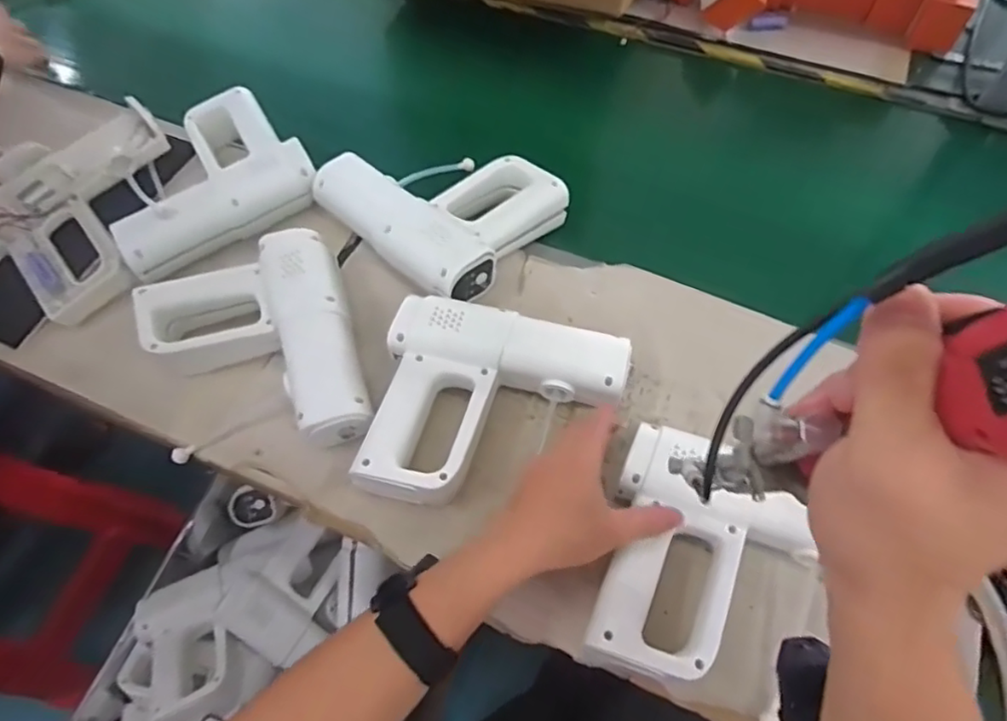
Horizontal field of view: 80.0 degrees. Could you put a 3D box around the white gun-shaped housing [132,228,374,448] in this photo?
[{"bbox_3d":[-0.231,-0.011,0.551,0.184,0.064,0.214,-17,62,-8],"label":"white gun-shaped housing"}]

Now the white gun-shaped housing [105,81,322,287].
[{"bbox_3d":[-0.330,-0.201,0.655,0.206,0.048,0.190,-32,65,-15],"label":"white gun-shaped housing"}]

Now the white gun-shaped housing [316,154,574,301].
[{"bbox_3d":[-0.067,-0.169,0.635,0.210,0.062,0.188,38,69,20],"label":"white gun-shaped housing"}]

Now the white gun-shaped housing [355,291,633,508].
[{"bbox_3d":[-0.006,0.045,0.515,0.202,0.066,0.168,11,62,7],"label":"white gun-shaped housing"}]

